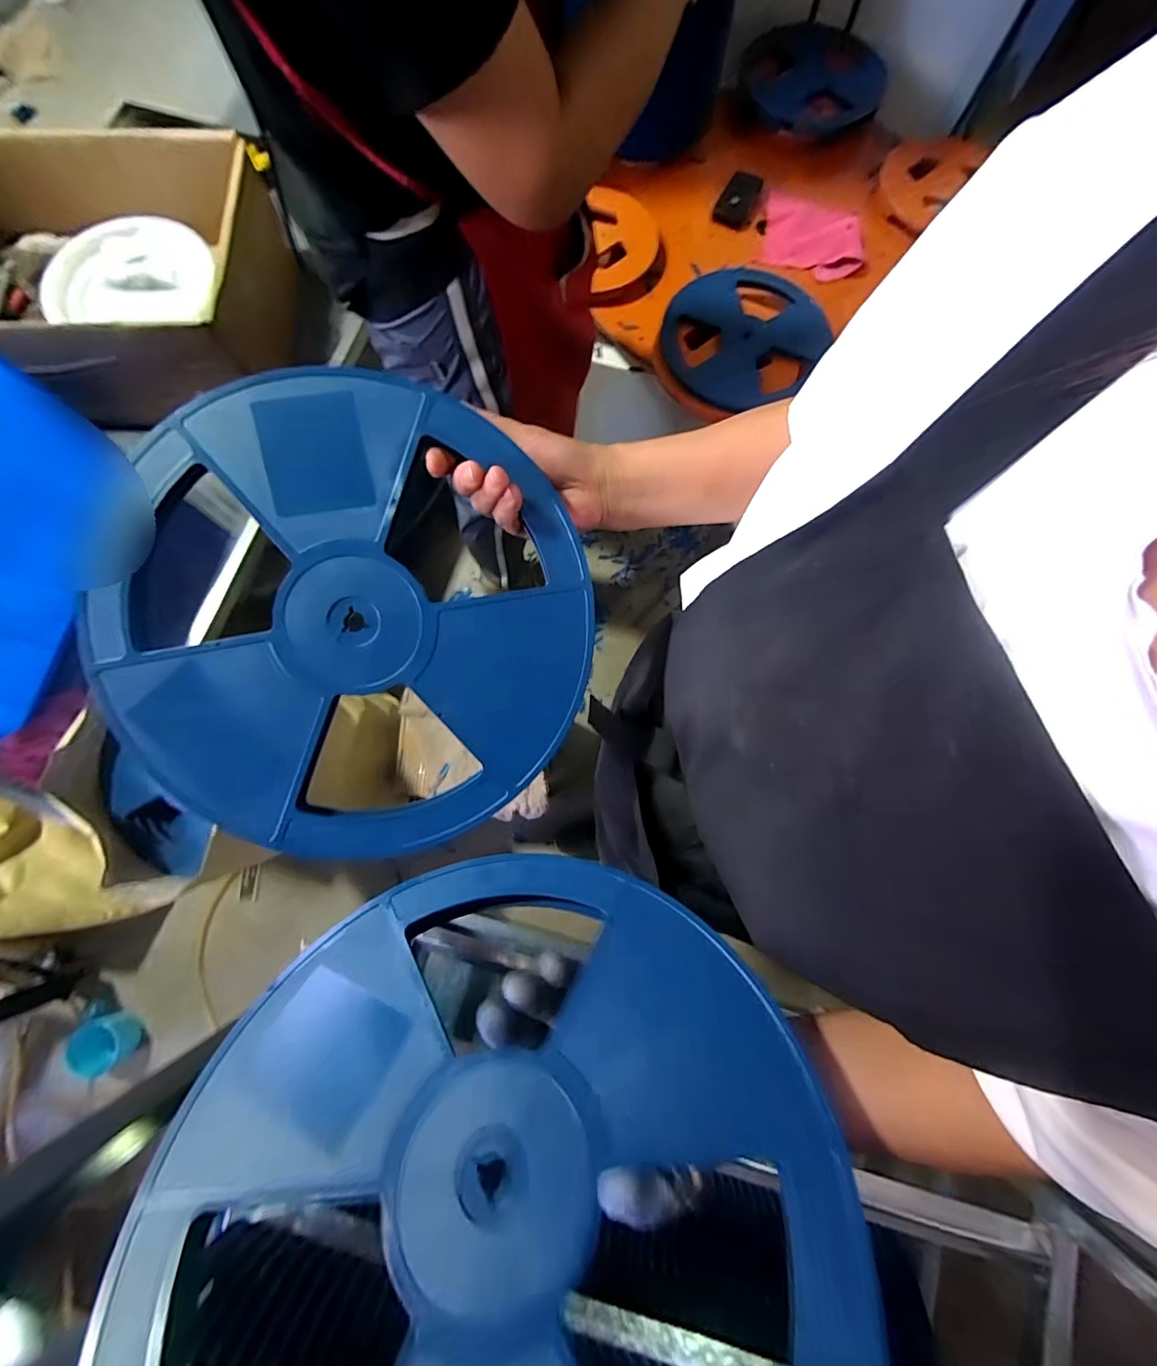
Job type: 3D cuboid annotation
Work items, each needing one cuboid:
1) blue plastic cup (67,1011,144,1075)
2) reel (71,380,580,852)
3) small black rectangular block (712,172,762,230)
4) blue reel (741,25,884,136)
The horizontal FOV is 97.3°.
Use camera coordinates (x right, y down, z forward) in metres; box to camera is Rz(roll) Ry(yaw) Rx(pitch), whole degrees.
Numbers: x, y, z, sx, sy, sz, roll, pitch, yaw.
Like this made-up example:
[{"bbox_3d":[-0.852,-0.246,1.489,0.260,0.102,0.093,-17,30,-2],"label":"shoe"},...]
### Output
[{"bbox_3d":[-1.046,0.791,1.125,0.102,0.079,0.105,0,77,-1],"label":"blue plastic cup"},{"bbox_3d":[-0.147,-0.039,0.348,0.302,0.014,0.313,-1,93,-10],"label":"reel"},{"bbox_3d":[0.337,-1.014,1.073,0.079,0.011,0.104,28,103,3],"label":"small black rectangular block"},{"bbox_3d":[0.510,-1.321,1.116,0.307,0.068,0.274,-9,78,-3],"label":"blue reel"}]

